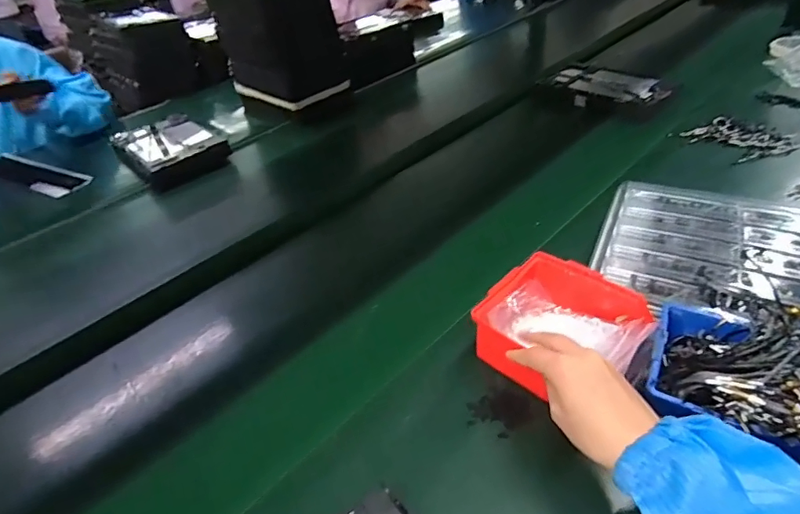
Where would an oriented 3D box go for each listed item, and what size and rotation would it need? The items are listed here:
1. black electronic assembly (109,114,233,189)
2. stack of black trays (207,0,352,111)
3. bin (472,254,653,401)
[{"bbox_3d":[-0.454,-0.221,0.953,0.175,0.039,0.200,-32,50,-25],"label":"black electronic assembly"},{"bbox_3d":[-0.250,-0.462,1.006,0.221,0.234,0.177,27,49,35],"label":"stack of black trays"},{"bbox_3d":[0.158,0.074,0.473,0.127,0.065,0.135,-34,46,-30],"label":"bin"}]

